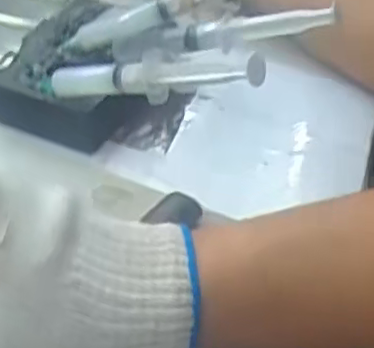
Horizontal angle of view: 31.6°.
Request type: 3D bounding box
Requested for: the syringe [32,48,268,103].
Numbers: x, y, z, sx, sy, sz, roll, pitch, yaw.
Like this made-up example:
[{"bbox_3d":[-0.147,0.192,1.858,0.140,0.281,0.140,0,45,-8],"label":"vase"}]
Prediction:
[{"bbox_3d":[-0.030,-0.054,0.369,0.173,0.027,0.018,4,33,42],"label":"syringe"}]

